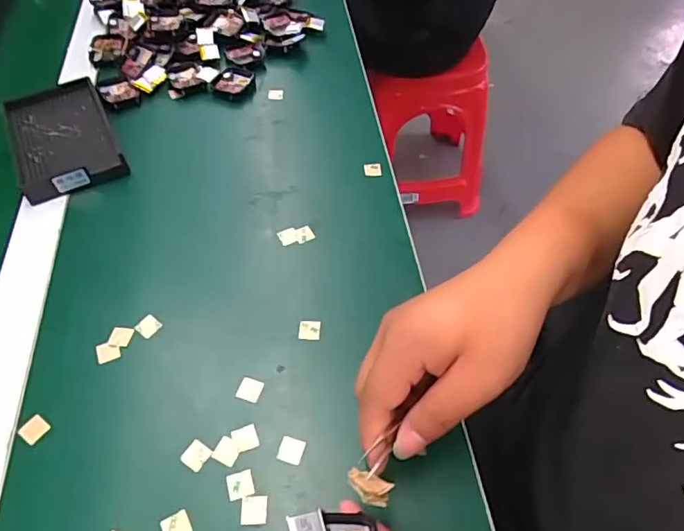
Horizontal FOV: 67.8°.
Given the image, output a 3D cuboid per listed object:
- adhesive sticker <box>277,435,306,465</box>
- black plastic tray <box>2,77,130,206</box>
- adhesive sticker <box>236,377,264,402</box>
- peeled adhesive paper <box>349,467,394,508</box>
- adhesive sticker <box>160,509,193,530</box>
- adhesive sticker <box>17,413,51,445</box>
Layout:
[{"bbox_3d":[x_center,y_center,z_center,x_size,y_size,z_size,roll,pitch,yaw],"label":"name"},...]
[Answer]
[{"bbox_3d":[-0.033,0.120,0.332,0.016,0.004,0.016,14,56,10],"label":"adhesive sticker"},{"bbox_3d":[-0.271,-0.125,0.494,0.088,0.024,0.145,-25,58,-17],"label":"black plastic tray"},{"bbox_3d":[-0.065,0.086,0.356,0.016,0.004,0.016,14,56,10],"label":"adhesive sticker"},{"bbox_3d":[0.016,0.120,0.275,0.025,0.005,0.019,19,26,-8],"label":"peeled adhesive paper"},{"bbox_3d":[-0.100,0.158,0.307,0.016,0.004,0.016,-27,60,-17],"label":"adhesive sticker"},{"bbox_3d":[-0.206,0.109,0.340,0.016,0.004,0.016,31,61,17],"label":"adhesive sticker"}]

